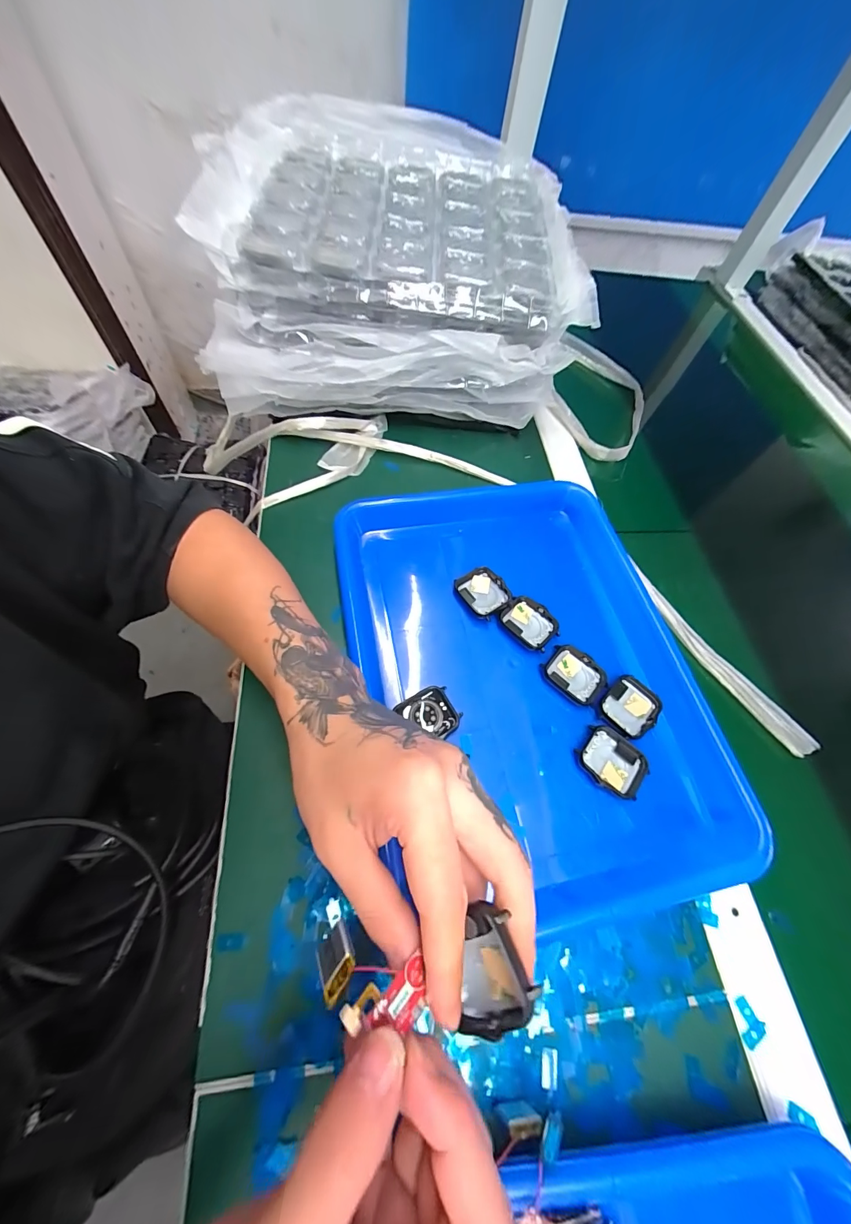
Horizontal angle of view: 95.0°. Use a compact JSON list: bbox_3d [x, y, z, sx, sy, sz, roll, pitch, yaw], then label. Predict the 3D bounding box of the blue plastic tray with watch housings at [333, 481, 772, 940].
[{"bbox_3d":[0.074,0.035,0.302,0.251,0.026,0.324,-10,67,-8],"label":"blue plastic tray with watch housings"}]

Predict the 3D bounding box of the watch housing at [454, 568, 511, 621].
[{"bbox_3d":[0.049,-0.016,0.334,0.037,0.012,0.044,-26,67,-18],"label":"watch housing"}]

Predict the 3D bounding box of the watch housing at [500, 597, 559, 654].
[{"bbox_3d":[0.087,0.010,0.326,0.037,0.010,0.045,-36,71,-21],"label":"watch housing"}]

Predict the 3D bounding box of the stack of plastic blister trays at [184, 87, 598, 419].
[{"bbox_3d":[-0.037,-0.395,0.446,0.359,0.137,0.357,-1,62,-6],"label":"stack of plastic blister trays"}]

